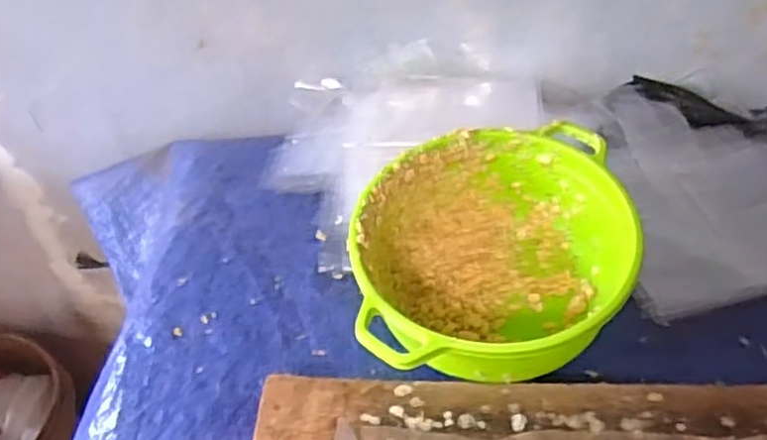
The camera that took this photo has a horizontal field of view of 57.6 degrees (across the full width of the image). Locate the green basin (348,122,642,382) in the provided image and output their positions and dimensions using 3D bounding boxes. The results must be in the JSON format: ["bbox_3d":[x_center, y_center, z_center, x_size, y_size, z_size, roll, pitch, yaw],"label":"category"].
[{"bbox_3d":[0.082,0.032,0.537,0.198,0.101,0.201,-3,42,3],"label":"green basin"}]

